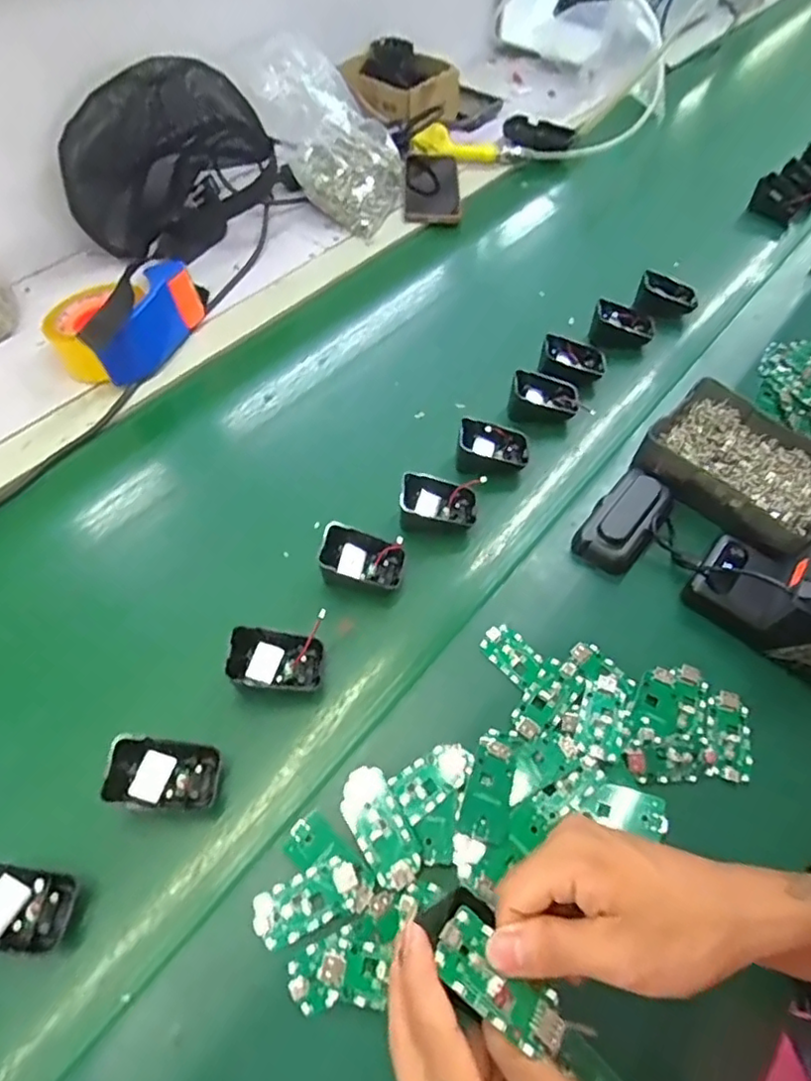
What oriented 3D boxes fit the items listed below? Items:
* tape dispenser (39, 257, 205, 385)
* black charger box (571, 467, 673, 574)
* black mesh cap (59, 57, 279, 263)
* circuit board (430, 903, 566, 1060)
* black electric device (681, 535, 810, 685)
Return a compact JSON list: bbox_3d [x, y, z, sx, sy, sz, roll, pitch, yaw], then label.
[{"bbox_3d":[-0.296,-0.242,0.651,0.107,0.072,0.157,25,59,14],"label":"tape dispenser"},{"bbox_3d":[0.194,-0.019,0.543,0.054,0.034,0.102,32,61,18],"label":"black charger box"},{"bbox_3d":[-0.284,-0.448,0.743,0.158,0.176,0.187,18,57,10],"label":"black mesh cap"},{"bbox_3d":[0.044,0.201,0.282,0.064,0.004,0.031,35,46,10],"label":"circuit board"},{"bbox_3d":[0.307,0.044,0.465,0.150,0.068,0.071,39,63,21],"label":"black electric device"}]

